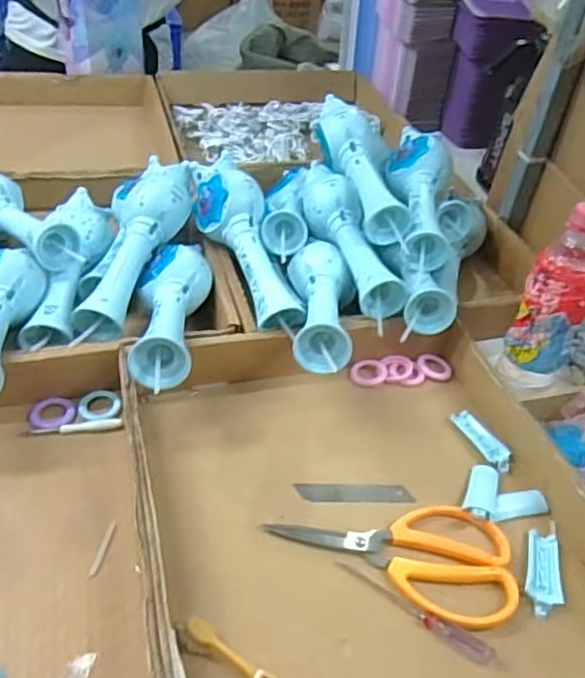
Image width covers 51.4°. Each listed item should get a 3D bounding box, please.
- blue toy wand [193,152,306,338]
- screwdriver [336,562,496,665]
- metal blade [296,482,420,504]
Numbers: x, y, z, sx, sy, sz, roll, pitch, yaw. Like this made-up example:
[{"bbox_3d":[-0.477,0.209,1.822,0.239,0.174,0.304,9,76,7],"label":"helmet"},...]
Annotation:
[{"bbox_3d":[-0.052,-0.104,0.651,0.068,0.052,0.233,-16,65,-20],"label":"blue toy wand"},{"bbox_3d":[0.087,0.195,0.436,0.118,0.009,0.015,26,45,19],"label":"screwdriver"},{"bbox_3d":[0.053,0.132,0.519,0.098,0.006,0.024,4,36,-6],"label":"metal blade"}]

